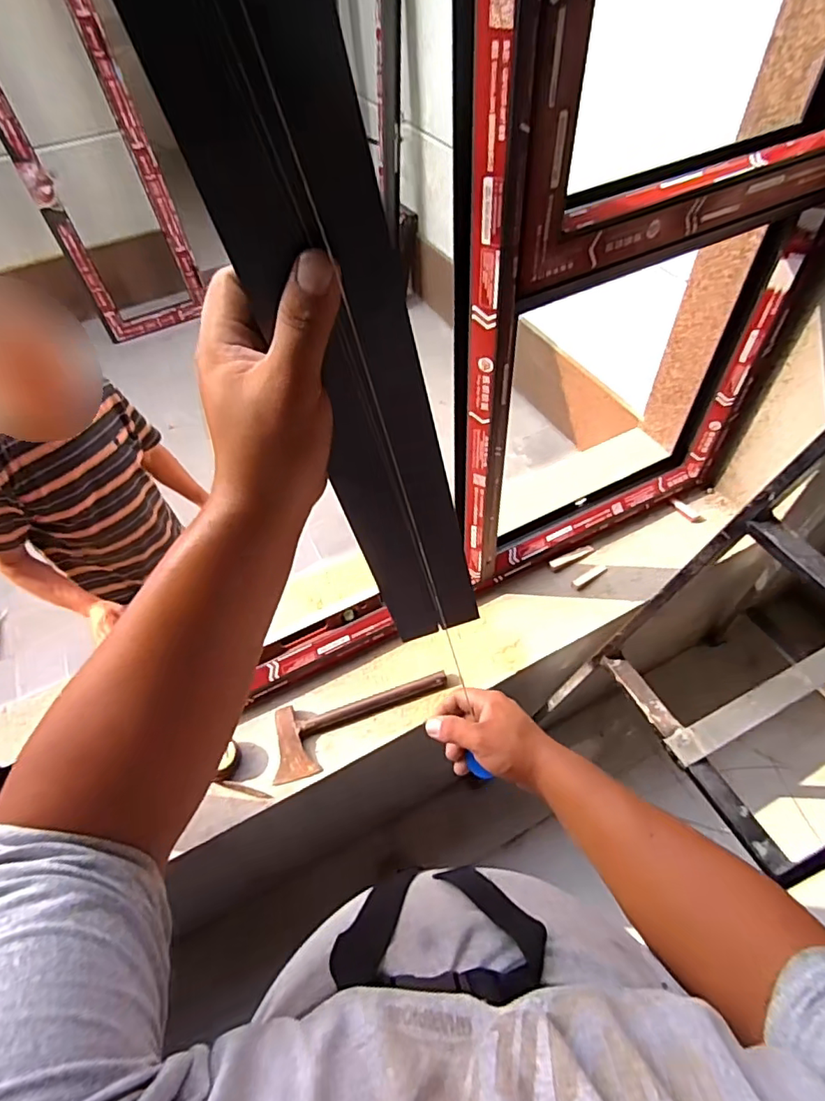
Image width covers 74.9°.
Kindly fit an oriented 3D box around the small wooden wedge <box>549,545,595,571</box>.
[{"bbox_3d":[0.371,0.019,1.256,0.120,0.025,0.021,-22,54,-12],"label":"small wooden wedge"}]

